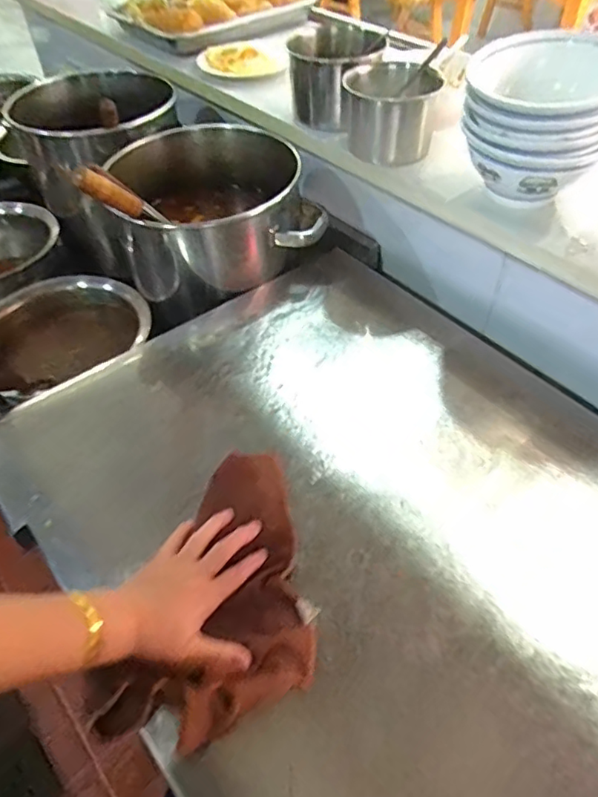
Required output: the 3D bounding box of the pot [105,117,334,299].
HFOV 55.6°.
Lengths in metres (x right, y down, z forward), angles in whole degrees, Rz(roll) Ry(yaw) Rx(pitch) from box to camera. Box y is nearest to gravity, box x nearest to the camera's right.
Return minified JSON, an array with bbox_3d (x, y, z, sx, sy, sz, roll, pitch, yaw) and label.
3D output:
[{"bbox_3d":[-0.137,-0.296,0.919,0.293,0.165,0.265,-15,50,-10],"label":"pot"}]

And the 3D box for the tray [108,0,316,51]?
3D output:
[{"bbox_3d":[-0.187,-0.801,1.177,0.362,0.062,0.272,-35,56,-25],"label":"tray"}]

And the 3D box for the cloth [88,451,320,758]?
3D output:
[{"bbox_3d":[-0.059,0.175,0.545,0.165,0.031,0.292,9,49,10],"label":"cloth"}]

